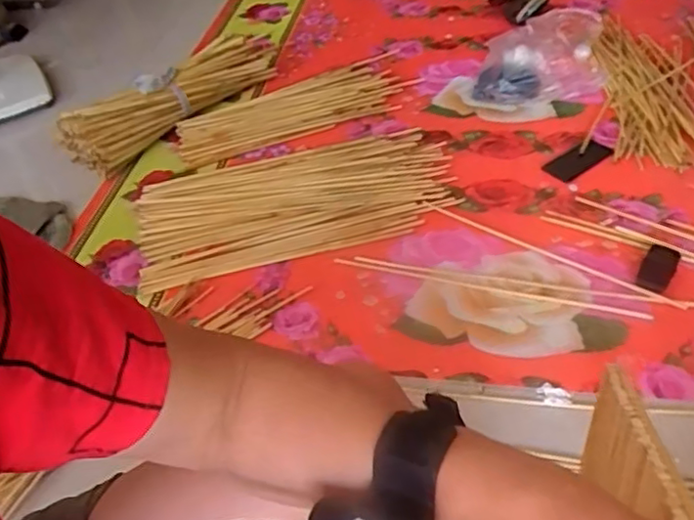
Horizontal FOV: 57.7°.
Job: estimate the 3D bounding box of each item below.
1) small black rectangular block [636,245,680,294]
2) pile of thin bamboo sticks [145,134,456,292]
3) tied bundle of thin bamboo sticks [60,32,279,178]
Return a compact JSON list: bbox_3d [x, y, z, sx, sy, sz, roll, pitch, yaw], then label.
[{"bbox_3d":[0.559,0.014,1.129,0.056,0.007,0.115,20,47,23],"label":"small black rectangular block"},{"bbox_3d":[-0.097,-0.139,1.322,0.654,0.037,0.339,-18,46,-11],"label":"pile of thin bamboo sticks"},{"bbox_3d":[-0.393,-0.413,1.548,0.135,0.124,0.605,22,52,26],"label":"tied bundle of thin bamboo sticks"}]

